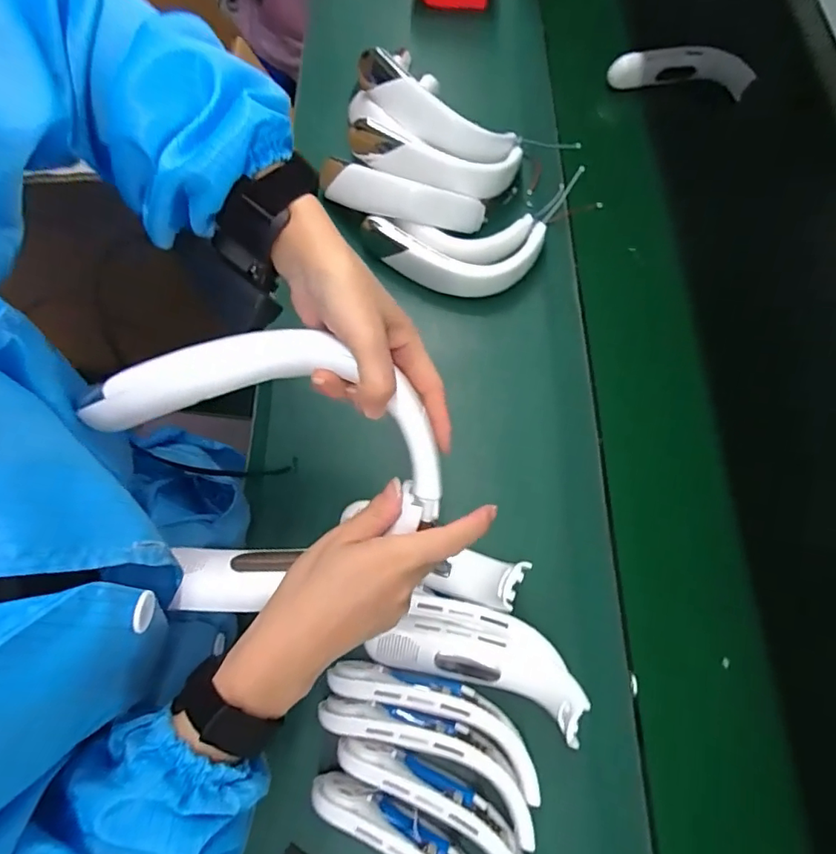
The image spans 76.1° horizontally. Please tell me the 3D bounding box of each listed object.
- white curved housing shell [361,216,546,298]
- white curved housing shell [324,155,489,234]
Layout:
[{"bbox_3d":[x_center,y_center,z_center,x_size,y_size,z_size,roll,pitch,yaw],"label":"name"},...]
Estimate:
[{"bbox_3d":[0.043,-0.202,0.660,0.222,0.051,0.088,3,68,3],"label":"white curved housing shell"},{"bbox_3d":[-0.020,-0.287,0.654,0.200,0.042,0.062,12,69,7],"label":"white curved housing shell"}]

